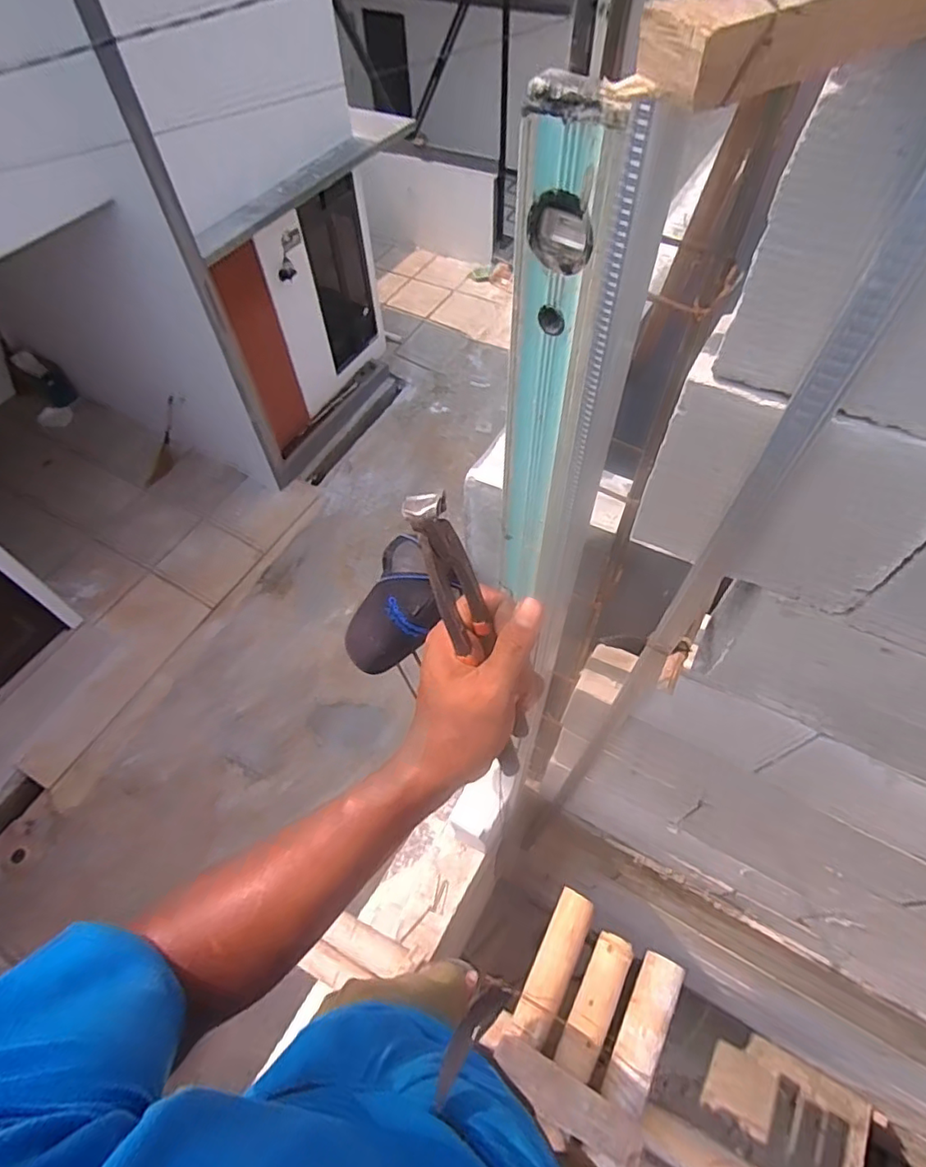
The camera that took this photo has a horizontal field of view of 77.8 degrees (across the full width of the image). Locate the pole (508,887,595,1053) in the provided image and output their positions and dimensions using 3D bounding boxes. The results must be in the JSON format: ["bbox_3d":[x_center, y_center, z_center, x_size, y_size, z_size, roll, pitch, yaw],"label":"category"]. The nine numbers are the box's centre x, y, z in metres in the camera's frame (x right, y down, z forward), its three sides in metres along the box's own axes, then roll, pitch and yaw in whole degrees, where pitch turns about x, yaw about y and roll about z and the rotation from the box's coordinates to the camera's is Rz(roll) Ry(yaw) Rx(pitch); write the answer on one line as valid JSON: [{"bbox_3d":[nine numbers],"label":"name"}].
[{"bbox_3d":[0.203,0.846,1.273,0.079,0.069,0.302,24,61,16],"label":"pole"}]

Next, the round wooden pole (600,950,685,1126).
[{"bbox_3d":[0.378,0.931,1.194,0.076,0.071,0.282,23,61,16],"label":"round wooden pole"}]

